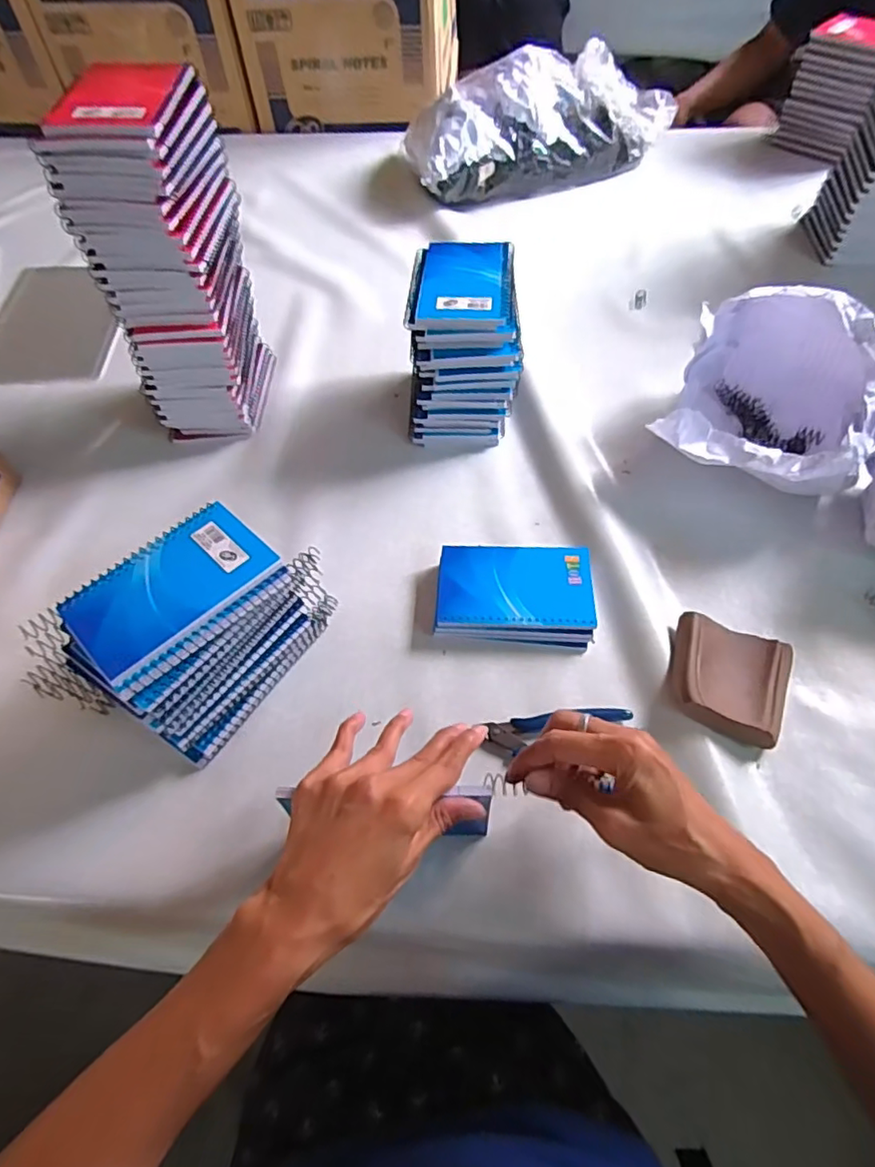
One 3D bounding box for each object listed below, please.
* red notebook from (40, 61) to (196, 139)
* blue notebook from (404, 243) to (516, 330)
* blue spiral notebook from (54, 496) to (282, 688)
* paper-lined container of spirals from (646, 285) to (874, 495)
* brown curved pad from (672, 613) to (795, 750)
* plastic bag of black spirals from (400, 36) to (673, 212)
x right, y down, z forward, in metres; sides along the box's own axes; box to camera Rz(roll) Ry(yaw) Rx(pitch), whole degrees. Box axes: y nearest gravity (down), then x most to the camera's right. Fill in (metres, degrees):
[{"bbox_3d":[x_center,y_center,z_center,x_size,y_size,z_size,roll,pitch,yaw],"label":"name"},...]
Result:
[{"bbox_3d":[-0.242,-0.371,0.445,0.086,0.013,0.131,-2,56,1],"label":"red notebook"},{"bbox_3d":[0.024,-0.289,0.555,0.097,0.014,0.133,3,56,5],"label":"blue notebook"},{"bbox_3d":[-0.185,0.000,0.400,0.084,0.007,0.131,39,66,25],"label":"blue spiral notebook"},{"bbox_3d":[0.321,-0.173,0.546,0.181,0.128,0.207,30,62,20],"label":"paper-lined container of spirals"},{"bbox_3d":[0.226,0.074,0.447,0.086,0.027,0.091,16,58,13],"label":"brown curved pad"},{"bbox_3d":[0.155,-0.738,0.923,0.433,0.132,0.207,-19,57,-10],"label":"plastic bag of black spirals"}]

